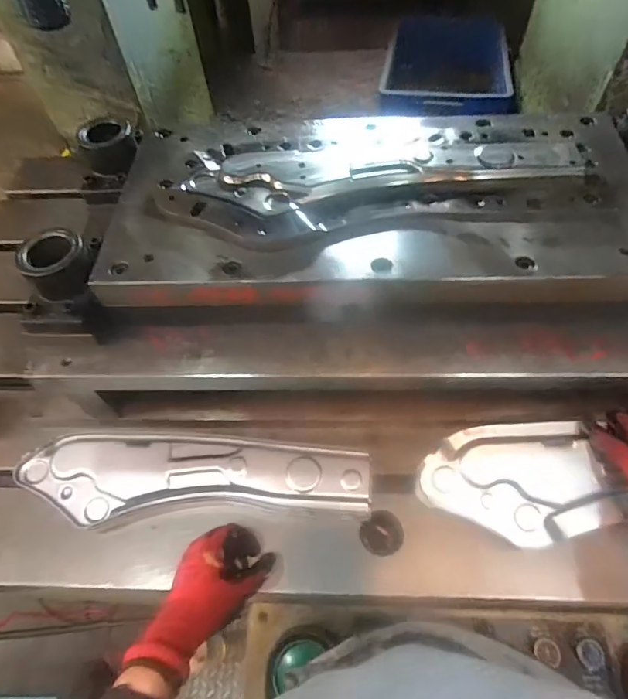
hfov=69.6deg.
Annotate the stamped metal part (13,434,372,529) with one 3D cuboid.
[{"bbox_3d":[-0.147,0.159,0.570,0.432,0.038,0.103,-2,57,1],"label":"stamped metal part"}]

